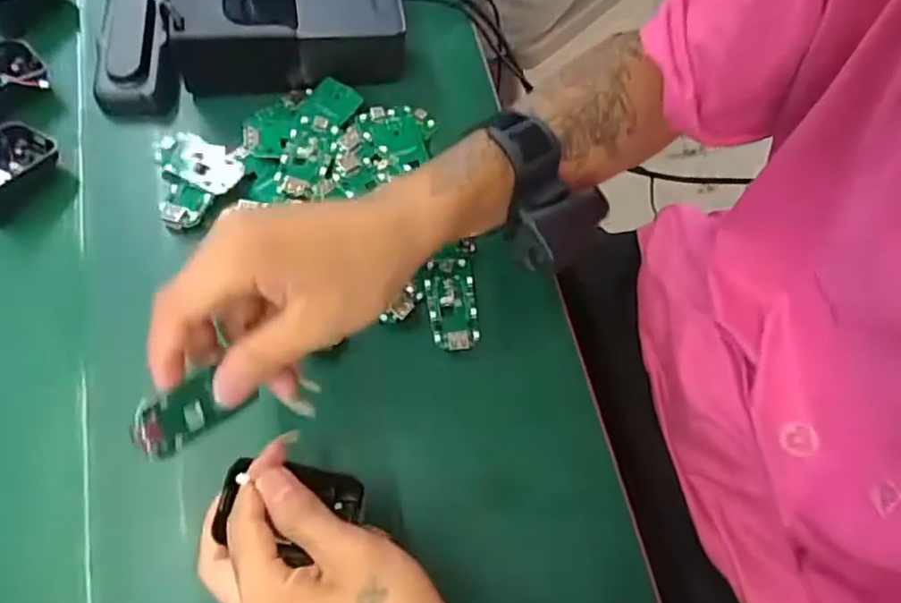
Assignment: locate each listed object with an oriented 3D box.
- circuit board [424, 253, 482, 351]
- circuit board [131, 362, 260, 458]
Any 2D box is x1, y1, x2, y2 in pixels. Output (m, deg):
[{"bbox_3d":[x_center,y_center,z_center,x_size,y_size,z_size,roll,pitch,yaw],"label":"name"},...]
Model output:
[{"bbox_3d":[0.001,0.000,0.417,0.031,0.006,0.062,-5,67,-3],"label":"circuit board"},{"bbox_3d":[-0.118,0.049,0.296,0.011,0.029,0.057,7,21,36],"label":"circuit board"}]

